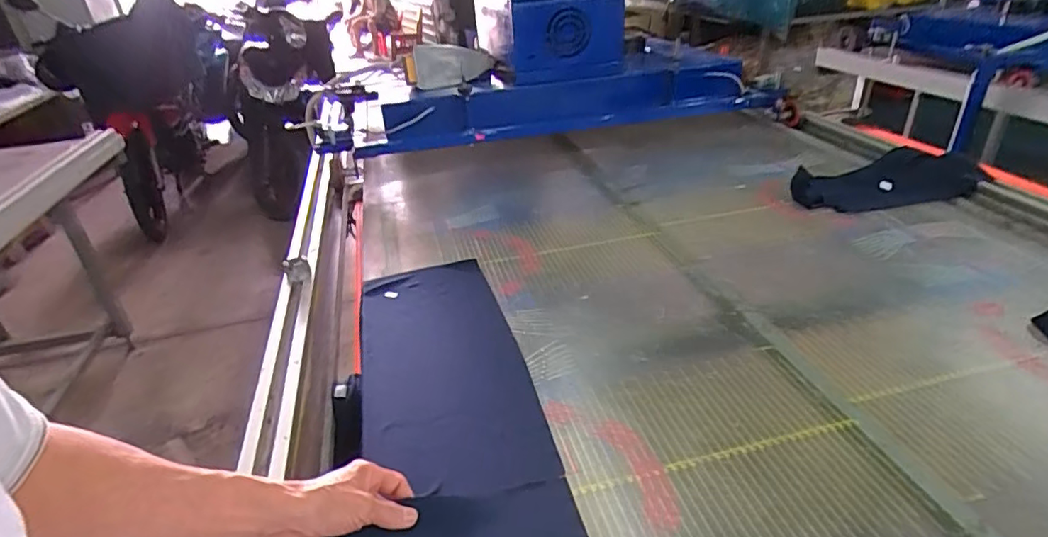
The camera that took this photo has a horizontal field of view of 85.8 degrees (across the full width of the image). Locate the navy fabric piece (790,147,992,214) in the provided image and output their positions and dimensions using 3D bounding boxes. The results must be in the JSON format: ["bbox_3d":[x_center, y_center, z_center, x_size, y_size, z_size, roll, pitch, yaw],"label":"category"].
[{"bbox_3d":[0.749,-0.183,1.150,0.429,0.034,0.189,-12,31,-15],"label":"navy fabric piece"}]

